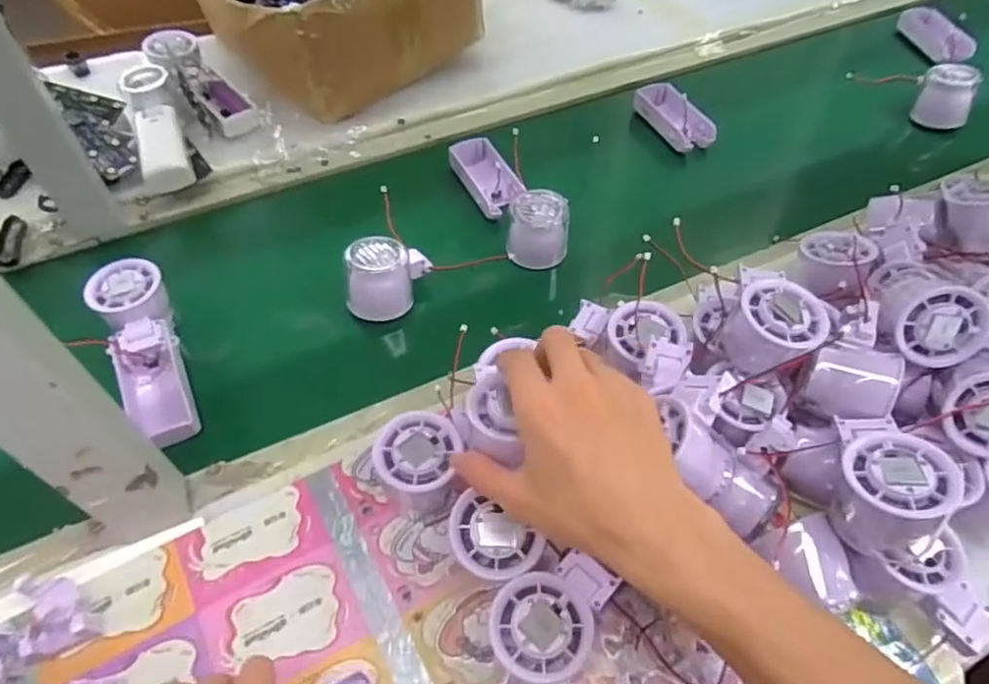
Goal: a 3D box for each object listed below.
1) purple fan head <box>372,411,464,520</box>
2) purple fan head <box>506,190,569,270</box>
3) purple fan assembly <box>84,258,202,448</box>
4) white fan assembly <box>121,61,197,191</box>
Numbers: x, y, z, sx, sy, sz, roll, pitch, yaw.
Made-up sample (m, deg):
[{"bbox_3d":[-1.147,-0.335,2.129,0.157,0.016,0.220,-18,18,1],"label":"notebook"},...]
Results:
[{"bbox_3d":[-0.052,0.086,0.441,0.054,0.054,0.057,6,52,3],"label":"purple fan head"},{"bbox_3d":[0.042,-0.109,0.613,0.058,0.049,0.060,2,52,0],"label":"purple fan head"},{"bbox_3d":[-0.282,0.009,0.517,0.054,0.043,0.174,-23,69,-16],"label":"purple fan assembly"},{"bbox_3d":[-0.356,-0.225,0.676,0.049,0.060,0.163,-18,55,-13],"label":"white fan assembly"}]

